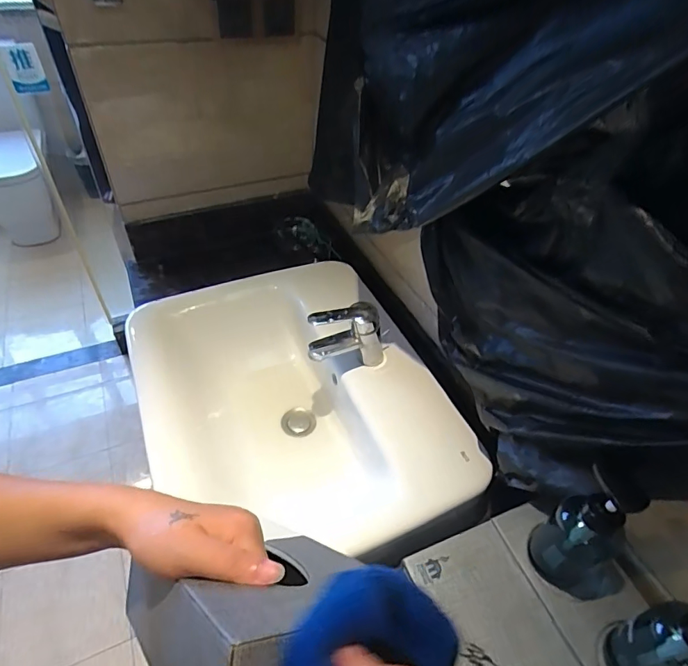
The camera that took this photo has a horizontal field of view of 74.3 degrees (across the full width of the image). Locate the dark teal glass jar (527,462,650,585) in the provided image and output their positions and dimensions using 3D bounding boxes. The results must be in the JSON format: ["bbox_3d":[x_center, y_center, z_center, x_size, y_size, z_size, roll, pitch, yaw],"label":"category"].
[{"bbox_3d":[0.250,0.201,0.469,0.065,0.153,0.062,2,45,-2],"label":"dark teal glass jar"}]

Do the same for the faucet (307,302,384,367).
[{"bbox_3d":[0.006,0.014,0.710,0.127,0.113,0.045,-9,47,-12],"label":"faucet"}]

